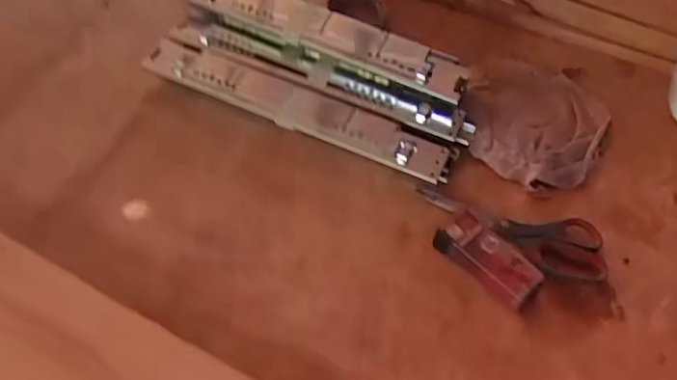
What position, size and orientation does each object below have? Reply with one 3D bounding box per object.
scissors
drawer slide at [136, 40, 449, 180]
[{"bbox_3d":[0.175,0.045,0.589,0.189,0.019,0.078,13,55,6],"label":"scissors"},{"bbox_3d":[-0.053,-0.100,0.659,0.377,0.024,0.057,23,56,12],"label":"drawer slide"}]

